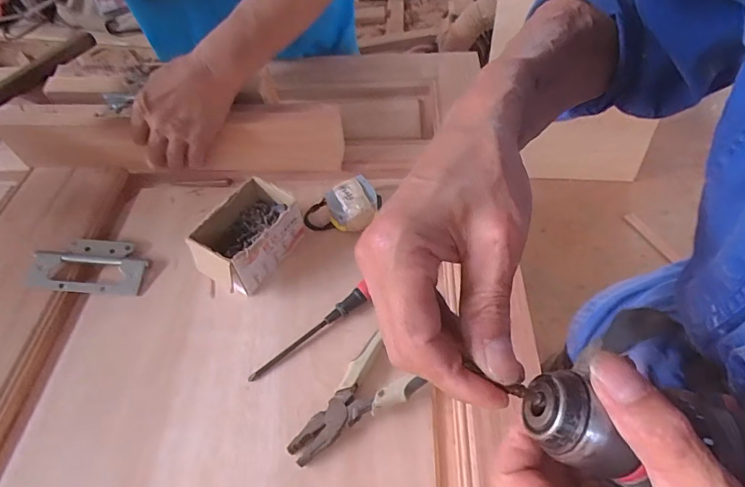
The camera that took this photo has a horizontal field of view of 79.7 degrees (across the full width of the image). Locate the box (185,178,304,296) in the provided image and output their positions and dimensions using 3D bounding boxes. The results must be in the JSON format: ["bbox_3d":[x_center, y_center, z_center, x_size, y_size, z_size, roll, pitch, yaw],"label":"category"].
[{"bbox_3d":[-0.142,-0.006,0.513,0.077,0.069,0.122,26,58,20],"label":"box"}]

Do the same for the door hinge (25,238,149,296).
[{"bbox_3d":[-0.327,0.022,0.525,0.118,0.022,0.074,0,53,3],"label":"door hinge"}]

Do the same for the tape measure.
[{"bbox_3d":[-0.036,-0.042,0.553,0.089,0.045,0.058,-25,56,-16],"label":"tape measure"}]

